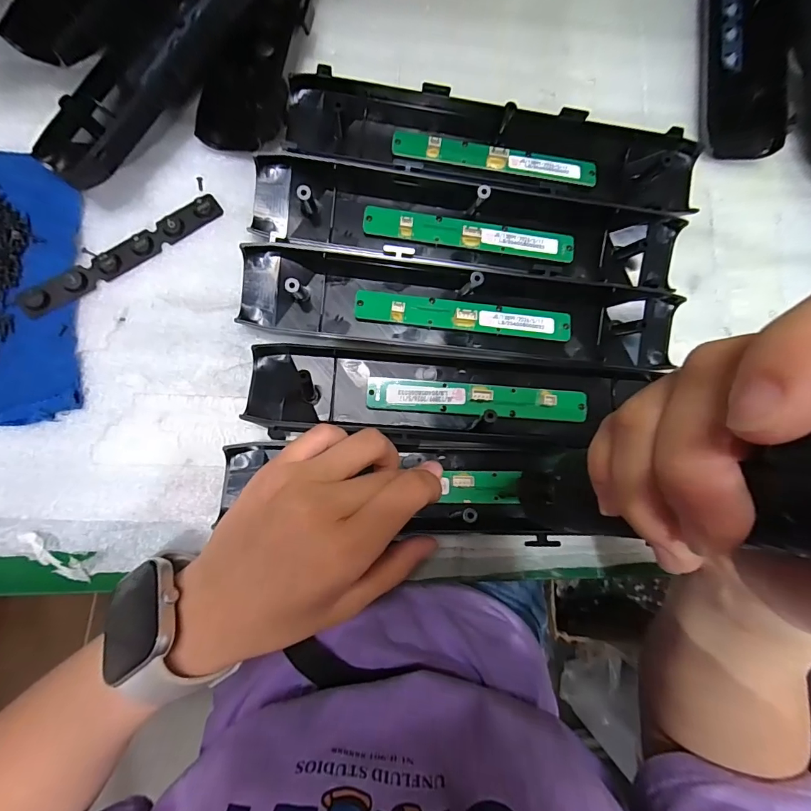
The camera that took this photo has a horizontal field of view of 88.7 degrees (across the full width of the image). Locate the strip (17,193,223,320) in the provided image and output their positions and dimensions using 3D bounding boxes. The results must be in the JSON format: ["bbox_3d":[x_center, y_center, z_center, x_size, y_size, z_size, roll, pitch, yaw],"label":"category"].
[{"bbox_3d":[-0.170,-0.092,0.251,0.126,0.009,0.015,-36,88,-8],"label":"strip"}]

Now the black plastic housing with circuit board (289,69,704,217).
[{"bbox_3d":[0.064,-0.173,0.273,0.271,0.020,0.051,5,83,-5],"label":"black plastic housing with circuit board"}]

